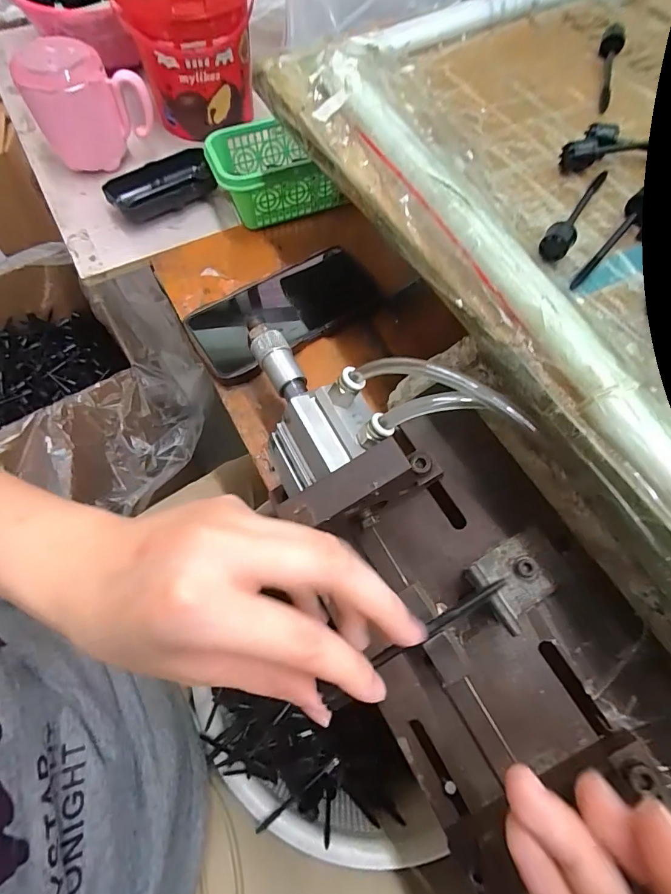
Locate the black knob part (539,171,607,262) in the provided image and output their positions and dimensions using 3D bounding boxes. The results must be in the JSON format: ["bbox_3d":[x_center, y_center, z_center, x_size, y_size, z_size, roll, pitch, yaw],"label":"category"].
[{"bbox_3d":[0.137,-0.133,0.238,0.015,0.015,0.084,33,70,13],"label":"black knob part"}]

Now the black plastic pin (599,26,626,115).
[{"bbox_3d":[0.188,-0.263,0.298,0.017,0.019,0.087,21,67,8],"label":"black plastic pin"}]

